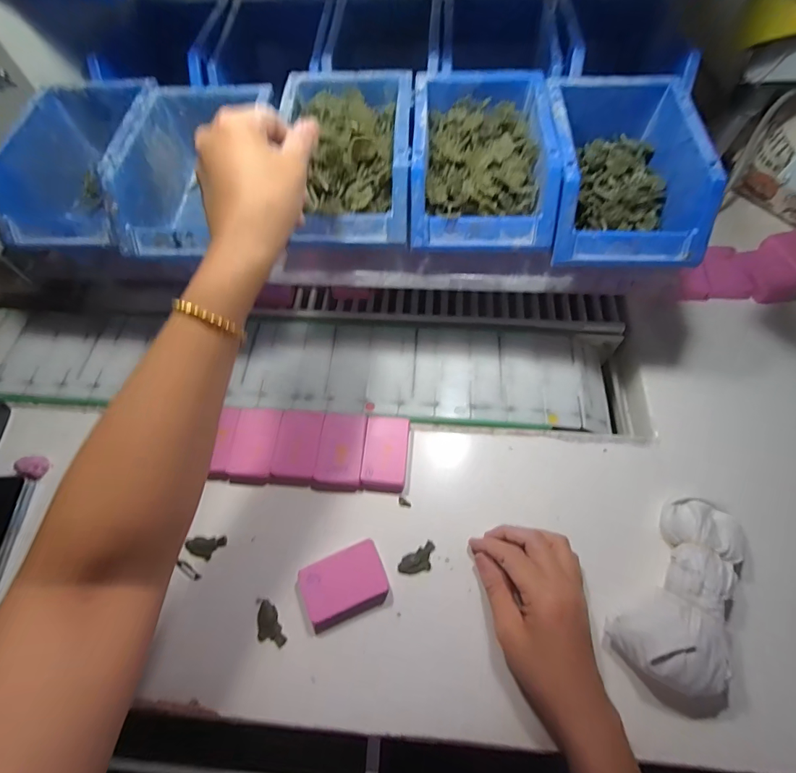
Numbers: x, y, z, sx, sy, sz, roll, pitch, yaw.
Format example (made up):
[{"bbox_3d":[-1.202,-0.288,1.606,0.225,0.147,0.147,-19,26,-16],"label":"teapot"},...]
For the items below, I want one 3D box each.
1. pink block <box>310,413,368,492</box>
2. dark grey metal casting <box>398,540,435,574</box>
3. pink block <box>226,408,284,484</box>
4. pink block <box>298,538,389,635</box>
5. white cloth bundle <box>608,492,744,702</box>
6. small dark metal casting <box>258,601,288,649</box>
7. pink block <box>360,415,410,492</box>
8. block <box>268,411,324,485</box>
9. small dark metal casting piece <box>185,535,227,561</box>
[{"bbox_3d":[-0.057,0.065,0.405,0.046,0.015,0.076,4,64,4],"label":"pink block"},{"bbox_3d":[0.019,0.158,0.364,0.038,0.006,0.020,-29,66,-12],"label":"dark grey metal casting"},{"bbox_3d":[-0.143,0.060,0.408,0.043,0.016,0.075,3,64,3],"label":"pink block"},{"bbox_3d":[-0.046,0.174,0.352,0.070,0.018,0.052,-21,65,-8],"label":"pink block"},{"bbox_3d":[0.236,0.163,0.331,0.082,0.044,0.154,27,68,14],"label":"white cloth bundle"},{"bbox_3d":[-0.112,0.206,0.346,0.020,0.009,0.038,-26,66,-11],"label":"small dark metal casting"},{"bbox_3d":[-0.012,0.066,0.403,0.043,0.017,0.072,5,64,4],"label":"pink block"},{"bbox_3d":[-0.100,0.061,0.407,0.043,0.013,0.073,5,64,4],"label":"block"},{"bbox_3d":[-0.178,0.150,0.374,0.033,0.007,0.020,-4,64,0],"label":"small dark metal casting piece"}]

